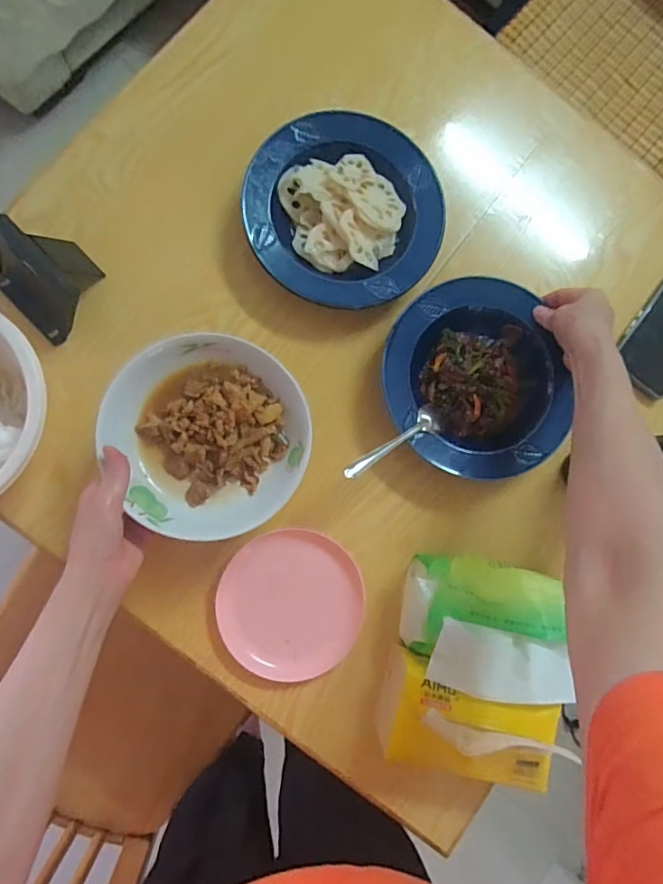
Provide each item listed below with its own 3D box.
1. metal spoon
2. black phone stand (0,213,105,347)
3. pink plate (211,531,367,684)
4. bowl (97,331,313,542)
[{"bbox_3d":[0.064,0.001,0.502,0.130,0.012,0.028,-32,91,-28],"label":"metal spoon"},{"bbox_3d":[-0.285,-0.165,0.496,0.100,0.063,0.086,44,85,-2],"label":"black phone stand"},{"bbox_3d":[-0.041,0.166,0.520,0.142,0.026,0.145,2,83,-12],"label":"pink plate"},{"bbox_3d":[-0.107,-0.009,0.454,0.166,0.040,0.179,0,88,-5],"label":"bowl"}]

